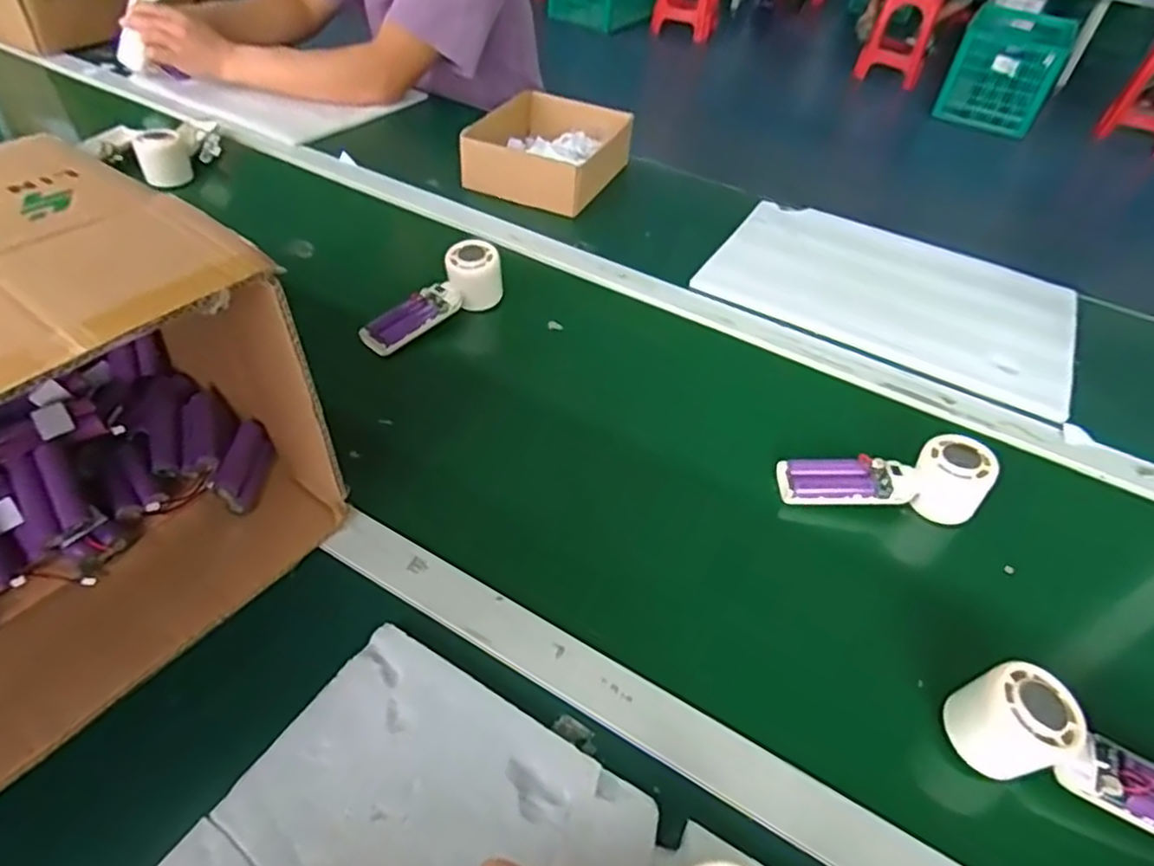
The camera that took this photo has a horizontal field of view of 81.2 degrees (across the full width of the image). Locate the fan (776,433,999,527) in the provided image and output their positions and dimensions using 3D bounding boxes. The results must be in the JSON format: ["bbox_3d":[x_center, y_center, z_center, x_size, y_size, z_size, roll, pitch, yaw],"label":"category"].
[{"bbox_3d":[0.255,0.033,0.563,0.157,0.058,0.049,6,46,0],"label":"fan"}]

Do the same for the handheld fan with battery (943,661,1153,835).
[{"bbox_3d":[0.315,0.196,0.402,0.158,0.051,0.048,23,48,15],"label":"handheld fan with battery"}]

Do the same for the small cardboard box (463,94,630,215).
[{"bbox_3d":[-0.040,-0.391,0.940,0.179,0.068,0.207,21,48,14],"label":"small cardboard box"}]

